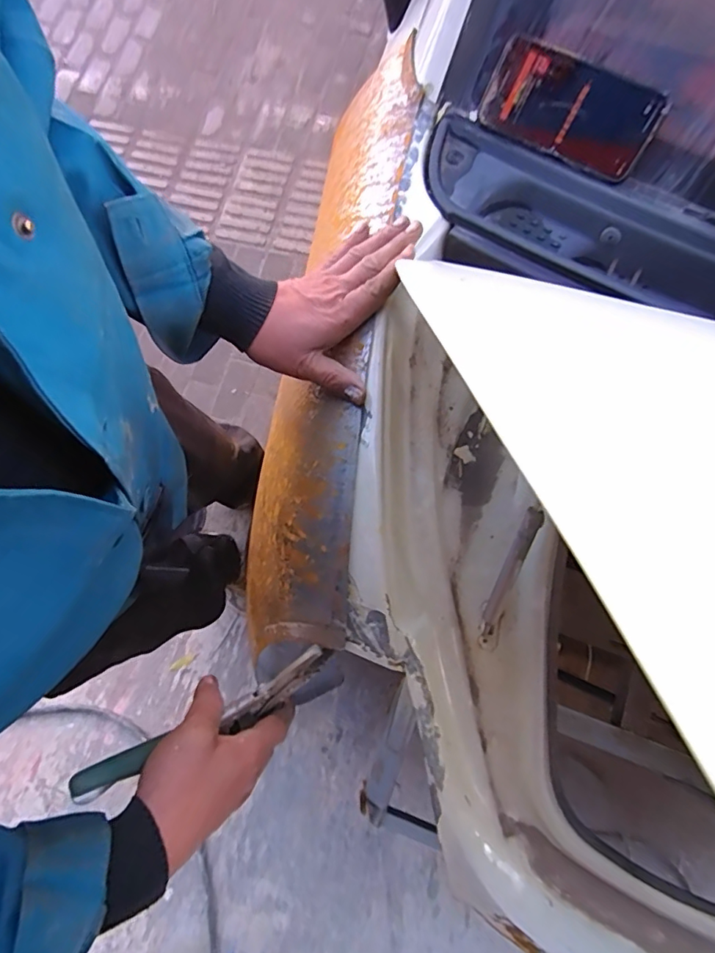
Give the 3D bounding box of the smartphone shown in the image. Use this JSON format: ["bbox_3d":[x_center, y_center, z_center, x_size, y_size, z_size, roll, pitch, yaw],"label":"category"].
[{"bbox_3d":[0.201,-0.351,0.491,0.161,0.014,0.077,34,117,12],"label":"smartphone"}]

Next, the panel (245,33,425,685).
[{"bbox_3d":[-0.041,-0.137,0.548,0.047,0.190,0.647,17,79,-36],"label":"panel"}]

